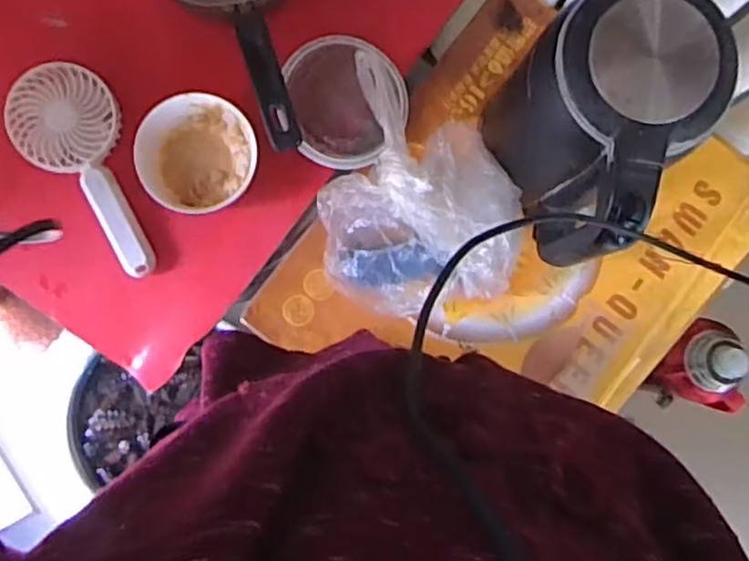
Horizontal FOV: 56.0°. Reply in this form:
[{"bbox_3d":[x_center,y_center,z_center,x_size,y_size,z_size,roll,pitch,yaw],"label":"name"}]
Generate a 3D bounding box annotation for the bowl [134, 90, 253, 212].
[{"bbox_3d":[-0.166,-0.117,0.672,0.105,0.058,0.105,0,86,-3],"label":"bowl"}]

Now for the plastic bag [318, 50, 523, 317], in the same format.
[{"bbox_3d":[0.044,-0.074,0.643,0.199,0.120,0.208,22,85,-1],"label":"plastic bag"}]

